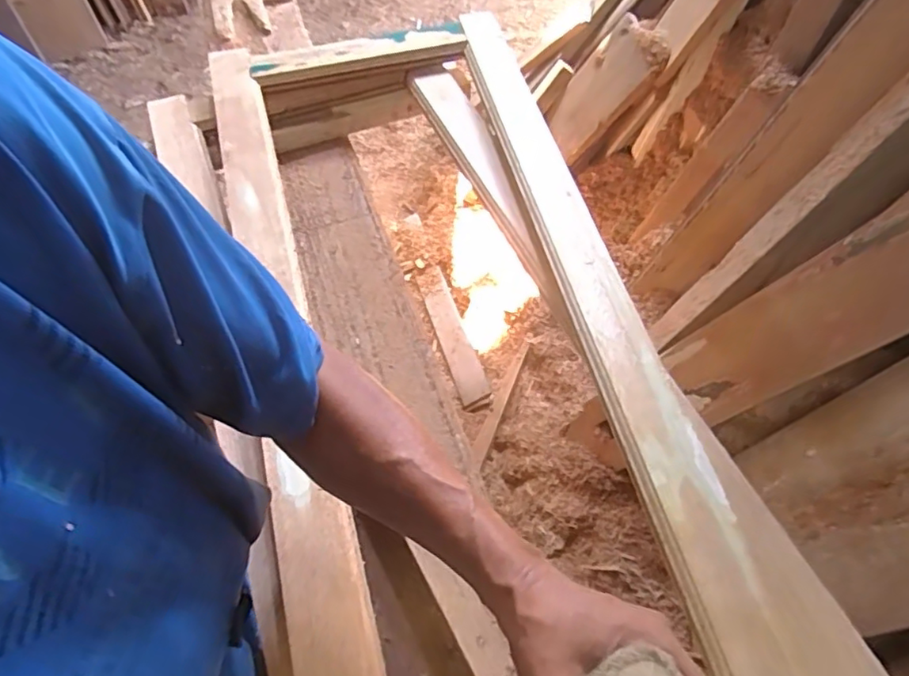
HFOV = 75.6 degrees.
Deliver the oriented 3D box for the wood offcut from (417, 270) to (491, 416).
[{"bbox_3d":[-0.005,-0.010,1.428,0.072,0.033,0.435,-17,58,-6],"label":"wood offcut"}]

